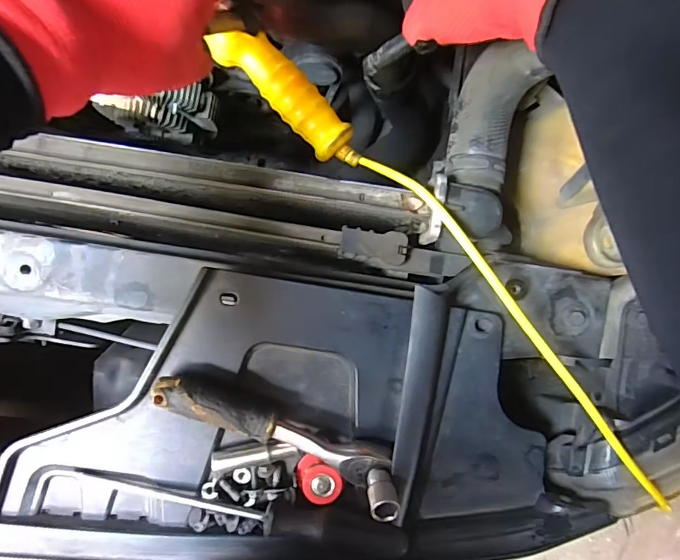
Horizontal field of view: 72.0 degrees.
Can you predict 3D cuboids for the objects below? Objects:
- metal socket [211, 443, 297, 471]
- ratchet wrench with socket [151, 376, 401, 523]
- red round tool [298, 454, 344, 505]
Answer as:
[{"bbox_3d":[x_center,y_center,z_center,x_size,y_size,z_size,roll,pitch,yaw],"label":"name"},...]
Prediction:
[{"bbox_3d":[-0.063,0.129,0.346,0.062,0.012,0.014,-11,89,-5],"label":"metal socket"},{"bbox_3d":[-0.041,0.107,0.328,0.178,0.049,0.031,26,86,-3],"label":"ratchet wrench with socket"},{"bbox_3d":[-0.015,0.147,0.345,0.032,0.025,0.027,-2,88,-5],"label":"red round tool"}]

